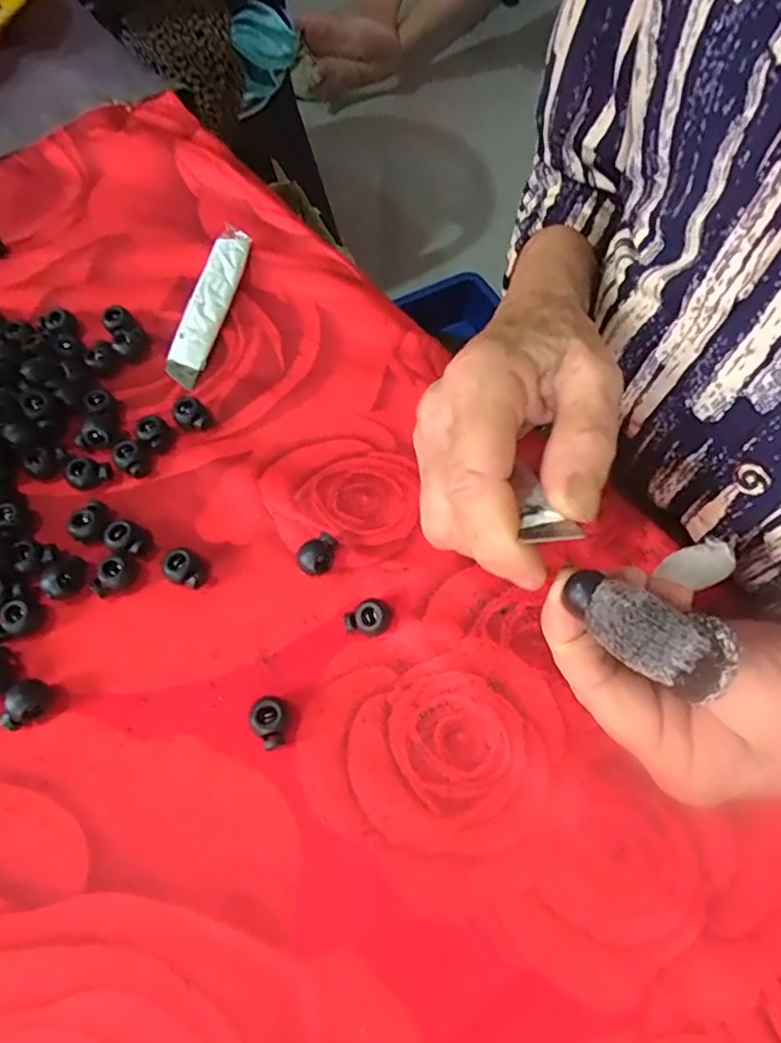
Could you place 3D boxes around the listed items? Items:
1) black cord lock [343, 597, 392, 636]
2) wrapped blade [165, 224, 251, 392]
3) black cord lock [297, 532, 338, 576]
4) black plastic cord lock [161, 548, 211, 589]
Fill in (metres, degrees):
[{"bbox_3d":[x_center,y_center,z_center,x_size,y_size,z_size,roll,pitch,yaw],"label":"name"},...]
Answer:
[{"bbox_3d":[-0.009,0.041,0.245,0.020,0.010,0.015,-29,66,-14],"label":"black cord lock"},{"bbox_3d":[-0.101,-0.122,0.321,0.021,0.010,0.108,10,62,6],"label":"wrapped blade"},{"bbox_3d":[-0.031,0.016,0.251,0.018,0.013,0.014,-25,65,-13],"label":"black cord lock"},{"bbox_3d":[-0.087,0.021,0.249,0.016,0.013,0.018,-40,69,-19],"label":"black plastic cord lock"}]

